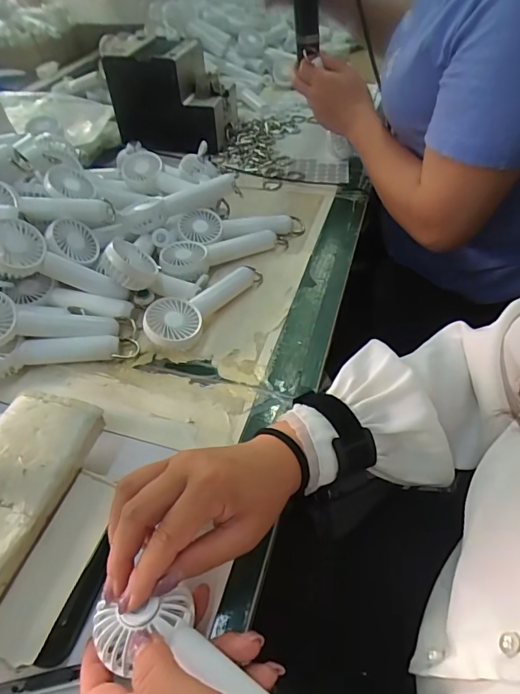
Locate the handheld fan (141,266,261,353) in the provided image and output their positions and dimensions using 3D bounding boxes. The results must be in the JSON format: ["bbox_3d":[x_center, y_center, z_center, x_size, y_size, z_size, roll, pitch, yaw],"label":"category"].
[{"bbox_3d":[-0.060,-0.052,0.482,0.047,0.039,0.162,24,52,23],"label":"handheld fan"}]

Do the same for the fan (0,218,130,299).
[{"bbox_3d":[-0.218,-0.085,0.475,0.145,0.030,0.056,24,39,-28],"label":"fan"}]

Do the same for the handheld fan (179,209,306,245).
[{"bbox_3d":[-0.022,-0.159,0.580,0.165,0.037,0.055,-13,48,-10],"label":"handheld fan"}]

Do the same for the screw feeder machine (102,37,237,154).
[{"bbox_3d":[-0.146,-0.426,0.754,0.185,0.152,0.101,5,47,7],"label":"screw feeder machine"}]

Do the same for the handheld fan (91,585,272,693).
[{"bbox_3d":[-0.024,0.185,0.248,0.150,0.036,0.050,25,53,20],"label":"handheld fan"}]

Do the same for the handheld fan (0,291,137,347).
[{"bbox_3d":[-0.211,-0.023,0.441,0.165,0.031,0.048,4,43,-23],"label":"handheld fan"}]

